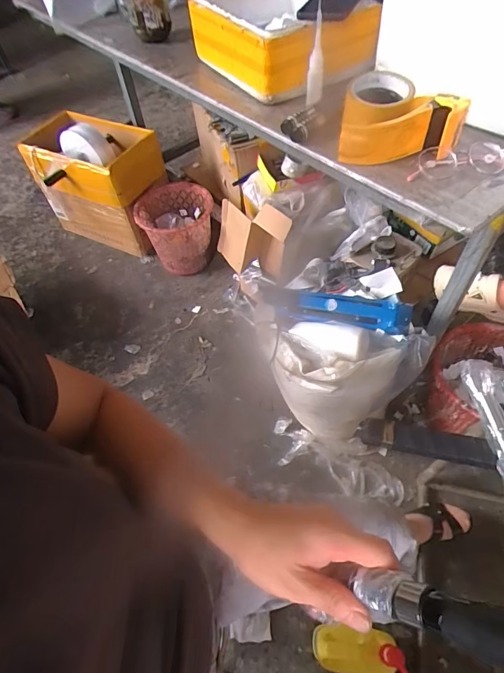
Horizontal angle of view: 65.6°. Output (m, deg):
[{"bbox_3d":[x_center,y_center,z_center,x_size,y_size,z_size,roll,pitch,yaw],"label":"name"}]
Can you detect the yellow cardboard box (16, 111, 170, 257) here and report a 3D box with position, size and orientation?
[{"bbox_3d":[-0.596,-0.616,1.614,0.523,0.466,0.312,20,59,18],"label":"yellow cardboard box"}]

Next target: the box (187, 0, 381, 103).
[{"bbox_3d":[0.041,-0.547,0.713,0.212,0.105,0.351,-29,58,-14],"label":"box"}]

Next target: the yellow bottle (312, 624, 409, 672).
[{"bbox_3d":[0.191,0.573,0.714,0.158,0.073,0.072,2,55,6],"label":"yellow bottle"}]

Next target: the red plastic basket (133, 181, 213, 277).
[{"bbox_3d":[-0.277,-0.402,1.547,0.273,0.284,0.256,-5,55,2],"label":"red plastic basket"}]

